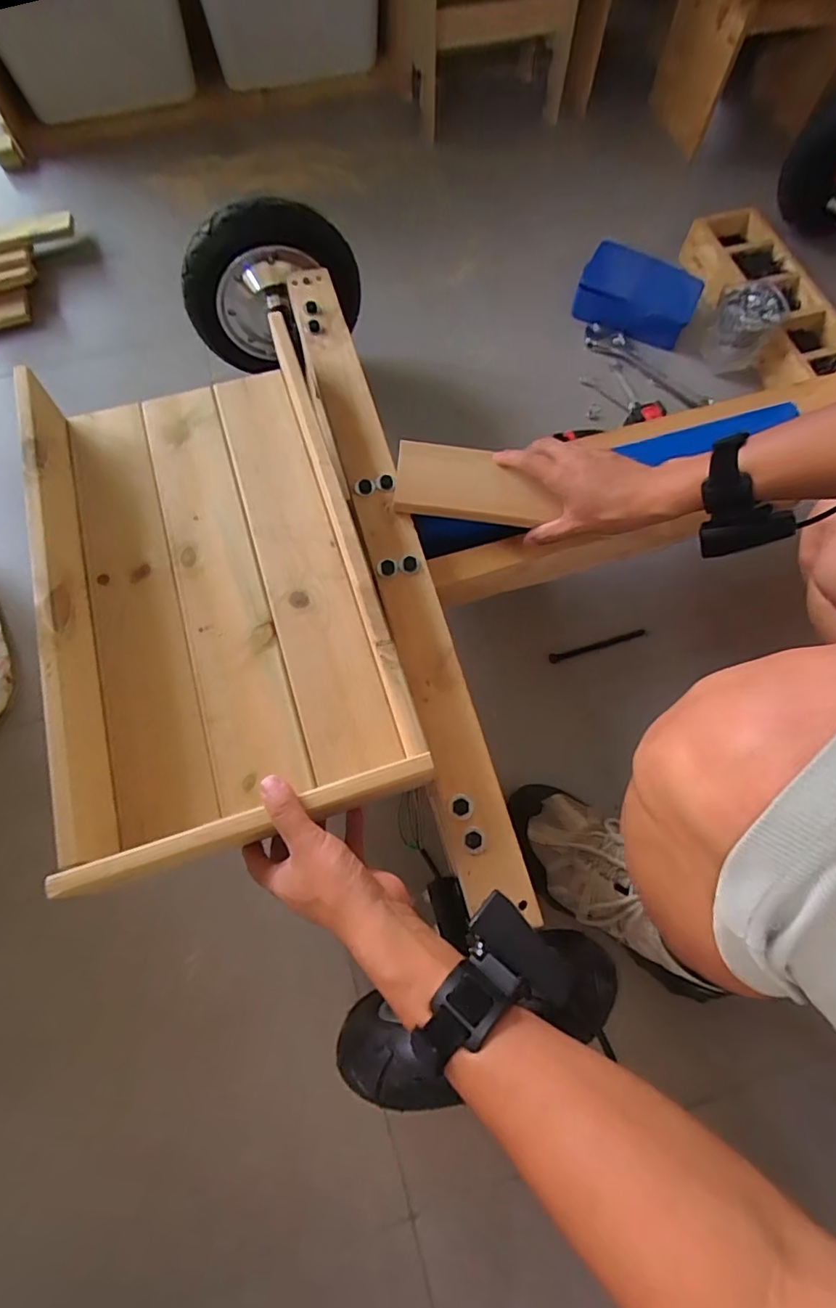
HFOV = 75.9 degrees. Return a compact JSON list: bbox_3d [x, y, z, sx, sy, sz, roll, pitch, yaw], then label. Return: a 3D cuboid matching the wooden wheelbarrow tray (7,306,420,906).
[{"bbox_3d":[-0.198,-0.084,0.506,0.273,0.089,0.498,-17,71,-6],"label":"wooden wheelbarrow tray"}]

